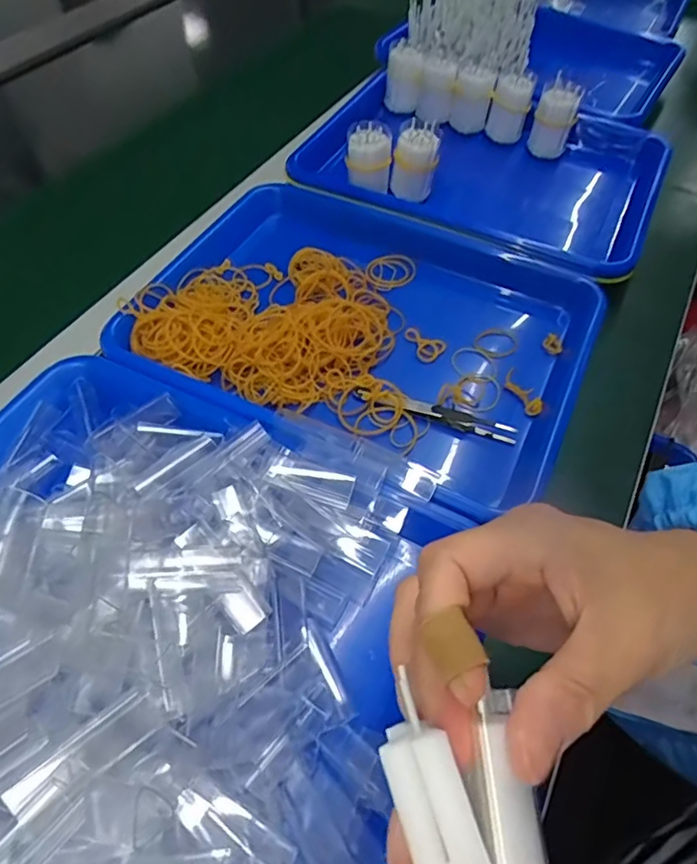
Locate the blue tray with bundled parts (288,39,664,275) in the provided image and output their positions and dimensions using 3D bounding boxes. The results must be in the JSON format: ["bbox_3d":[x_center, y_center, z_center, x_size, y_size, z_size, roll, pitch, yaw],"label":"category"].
[{"bbox_3d":[0.134,-0.281,0.556,0.329,0.079,0.259,21,57,13],"label":"blue tray with bundled parts"}]

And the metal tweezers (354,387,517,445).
[{"bbox_3d":[0.061,-0.015,0.393,0.115,0.012,0.010,16,56,9],"label":"metal tweezers"}]

